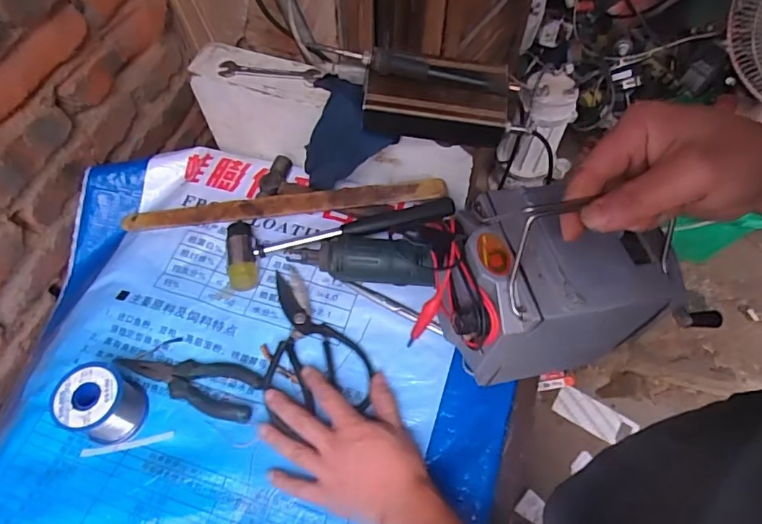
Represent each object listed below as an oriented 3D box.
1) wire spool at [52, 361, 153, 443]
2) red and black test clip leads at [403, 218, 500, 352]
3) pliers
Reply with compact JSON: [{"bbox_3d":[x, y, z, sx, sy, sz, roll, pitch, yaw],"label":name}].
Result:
[{"bbox_3d":[-0.269,0.137,0.495,0.059,0.061,0.061,0,60,0],"label":"wire spool"},{"bbox_3d":[0.042,0.018,0.365,0.045,0.058,0.099,-14,61,-8],"label":"red and black test clip leads"},{"bbox_3d":[-0.201,0.119,0.528,0.155,0.017,0.056,15,61,8],"label":"pliers"}]

